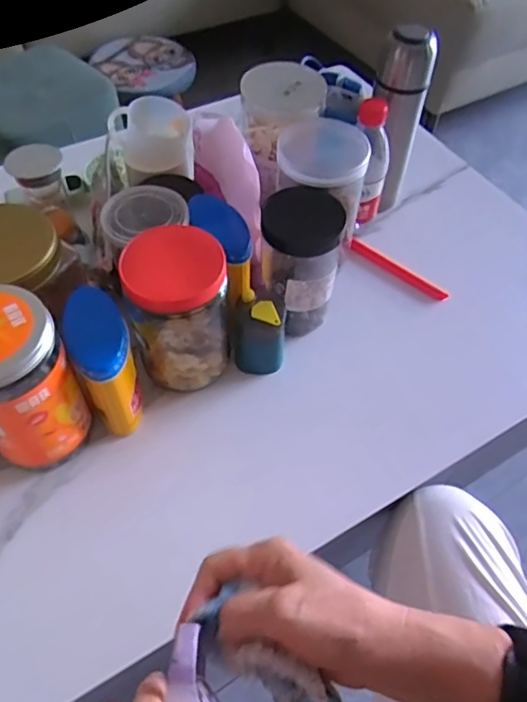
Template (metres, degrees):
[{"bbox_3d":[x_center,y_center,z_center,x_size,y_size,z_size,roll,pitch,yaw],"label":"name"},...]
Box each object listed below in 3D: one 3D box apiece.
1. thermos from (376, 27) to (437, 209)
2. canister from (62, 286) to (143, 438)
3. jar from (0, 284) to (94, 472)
[{"bbox_3d":[0.161,-0.285,0.696,0.058,0.223,0.062,38,61,21],"label":"thermos"},{"bbox_3d":[-0.151,0.015,0.531,0.055,0.135,0.084,-20,58,-16],"label":"canister"},{"bbox_3d":[-0.220,0.034,0.494,0.091,0.169,0.091,1,55,-2],"label":"jar"}]

